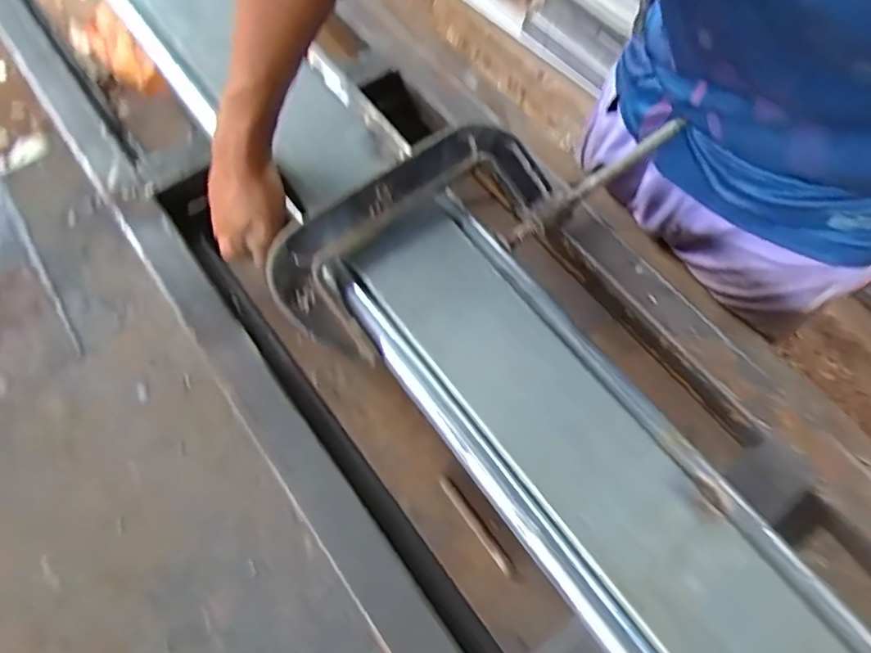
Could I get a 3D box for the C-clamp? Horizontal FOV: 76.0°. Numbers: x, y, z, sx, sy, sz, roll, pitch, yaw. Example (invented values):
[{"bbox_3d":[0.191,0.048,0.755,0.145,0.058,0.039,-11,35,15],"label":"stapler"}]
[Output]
[{"bbox_3d":[0.042,-0.100,0.466,0.363,0.052,0.124,-27,68,-15],"label":"C-clamp"}]

